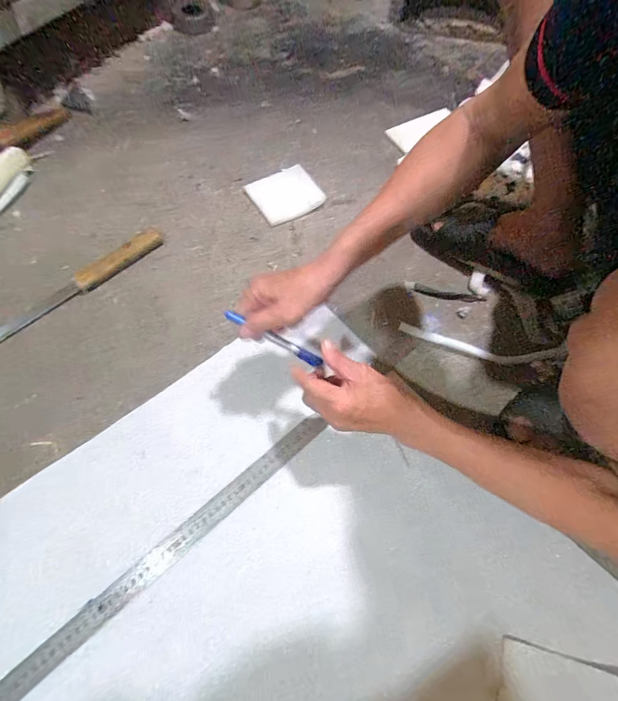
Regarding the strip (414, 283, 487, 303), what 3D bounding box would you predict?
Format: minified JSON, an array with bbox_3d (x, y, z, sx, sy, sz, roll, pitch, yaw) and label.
[{"bbox_3d":[0.245,-0.096,0.566,0.121,0.004,0.021,14,67,4],"label":"strip"}]

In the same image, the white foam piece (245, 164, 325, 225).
[{"bbox_3d":[-0.044,-0.312,0.645,0.128,0.011,0.122,-29,71,-13],"label":"white foam piece"}]

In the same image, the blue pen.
[{"bbox_3d":[-0.041,-0.013,0.385,0.127,0.013,0.010,29,68,-9],"label":"blue pen"}]

